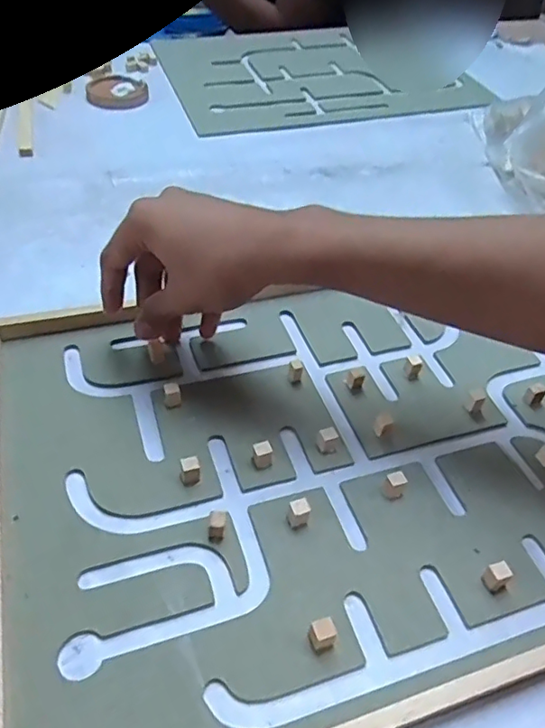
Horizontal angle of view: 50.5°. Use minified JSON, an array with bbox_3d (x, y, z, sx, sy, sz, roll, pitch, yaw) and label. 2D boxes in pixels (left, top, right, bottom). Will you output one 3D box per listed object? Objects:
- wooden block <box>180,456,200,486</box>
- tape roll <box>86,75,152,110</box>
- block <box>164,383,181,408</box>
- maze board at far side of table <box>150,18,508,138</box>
[{"bbox_3d":[-0.046,0.060,0.323,0.010,0.016,0.009,-7,47,-11],"label":"wooden block"},{"bbox_3d":[-0.187,-0.328,0.695,0.073,0.015,0.073,2,46,-3],"label":"tape roll"},{"bbox_3d":[-0.062,0.020,0.361,0.010,0.015,0.009,-6,47,-11],"label":"block"},{"bbox_3d":[0.053,-0.404,0.788,0.387,0.011,0.309,-12,48,-16],"label":"maze board at far side of table"}]

